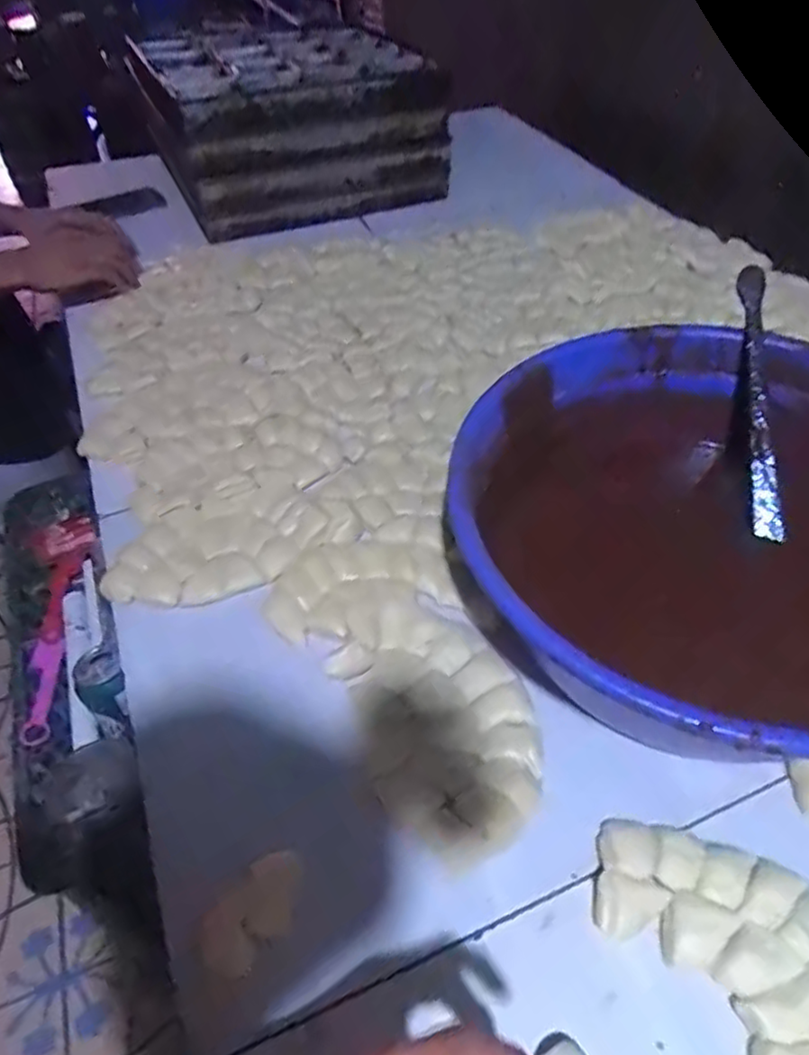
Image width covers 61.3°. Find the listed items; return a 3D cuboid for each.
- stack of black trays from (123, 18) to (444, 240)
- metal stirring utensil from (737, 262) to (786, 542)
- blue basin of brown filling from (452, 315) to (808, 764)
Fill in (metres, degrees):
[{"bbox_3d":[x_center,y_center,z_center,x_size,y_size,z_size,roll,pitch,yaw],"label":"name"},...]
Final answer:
[{"bbox_3d":[-0.215,-0.729,1.212,0.438,0.196,0.407,-22,50,-15],"label":"stack of black trays"},{"bbox_3d":[0.324,-0.114,0.626,0.026,0.023,0.253,-1,84,3],"label":"metal stirring utensil"},{"bbox_3d":[0.261,0.023,0.573,0.401,0.179,0.405,-2,47,2],"label":"blue basin of brown filling"}]

